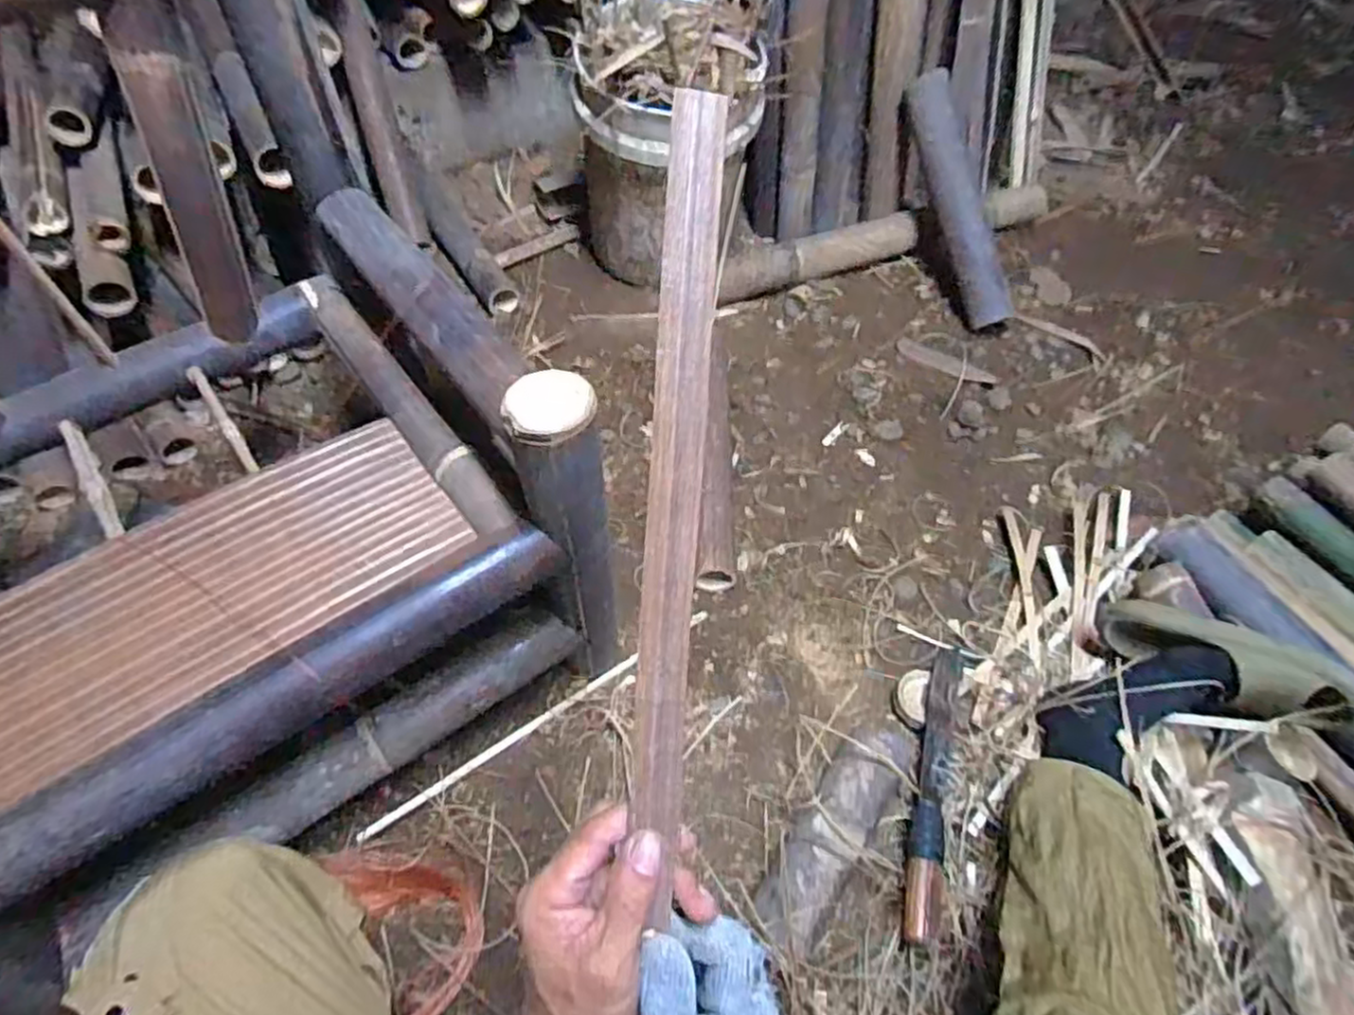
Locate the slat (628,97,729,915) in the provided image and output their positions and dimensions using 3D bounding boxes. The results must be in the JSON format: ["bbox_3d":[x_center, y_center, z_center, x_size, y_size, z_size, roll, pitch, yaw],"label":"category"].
[{"bbox_3d":[-0.001,0.006,0.356,0.025,0.006,0.385,3,95,-8],"label":"slat"}]

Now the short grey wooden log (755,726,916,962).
[{"bbox_3d":[0.171,0.344,0.799,0.077,0.050,0.259,30,59,21],"label":"short grey wooden log"}]

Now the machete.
[{"bbox_3d":[0.294,0.308,0.843,0.042,0.035,0.347,15,55,11],"label":"machete"}]

